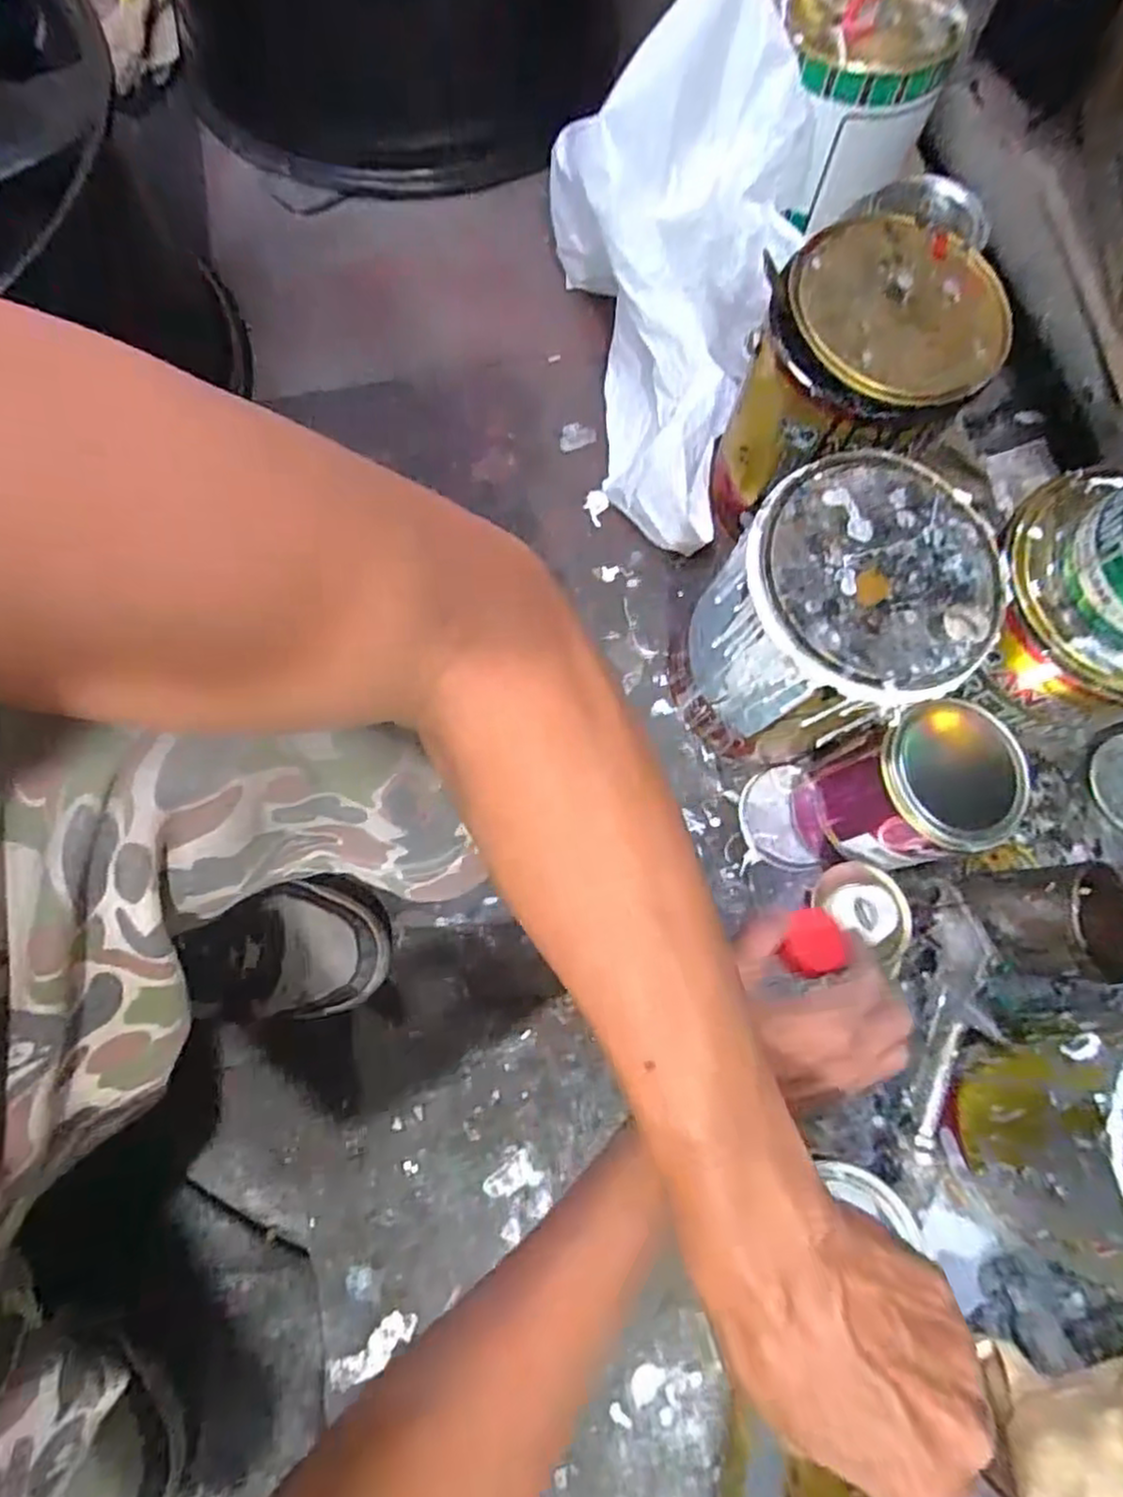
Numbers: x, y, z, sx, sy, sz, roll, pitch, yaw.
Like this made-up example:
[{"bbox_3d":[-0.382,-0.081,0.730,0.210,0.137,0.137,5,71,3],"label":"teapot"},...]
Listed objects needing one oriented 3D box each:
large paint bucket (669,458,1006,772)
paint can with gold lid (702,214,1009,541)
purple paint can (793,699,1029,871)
[{"bbox_3d":[0.190,-0.078,0.532,0.161,0.217,0.148,0,74,-1],"label":"large paint bucket"},{"bbox_3d":[0.222,-0.273,0.566,0.155,0.186,0.149,0,74,-1],"label":"paint can with gold lid"},{"bbox_3d":[0.257,0.036,0.537,0.112,0.149,0.101,-12,75,-5],"label":"purple paint can"}]

